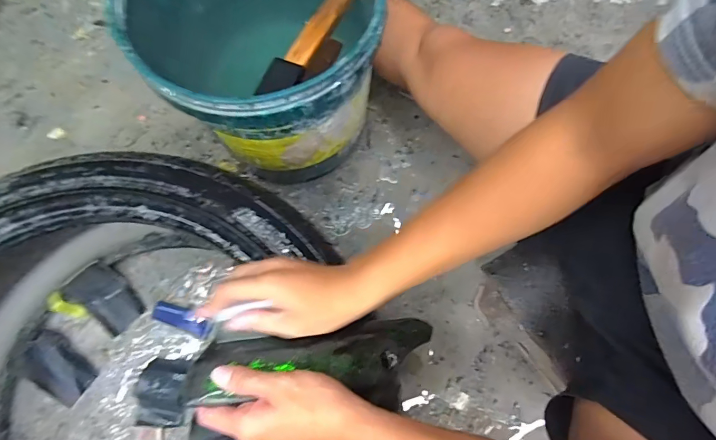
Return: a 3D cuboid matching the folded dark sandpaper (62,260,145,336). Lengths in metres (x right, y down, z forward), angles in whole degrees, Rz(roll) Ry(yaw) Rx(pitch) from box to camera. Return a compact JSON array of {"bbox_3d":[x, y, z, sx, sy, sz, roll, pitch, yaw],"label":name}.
[{"bbox_3d":[-0.412,0.129,0.662,0.081,0.052,0.106,-42,79,-8],"label":"folded dark sandpaper"}]

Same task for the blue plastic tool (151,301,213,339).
[{"bbox_3d":[-0.286,0.163,0.674,0.097,0.028,0.031,20,78,6],"label":"blue plastic tool"}]

